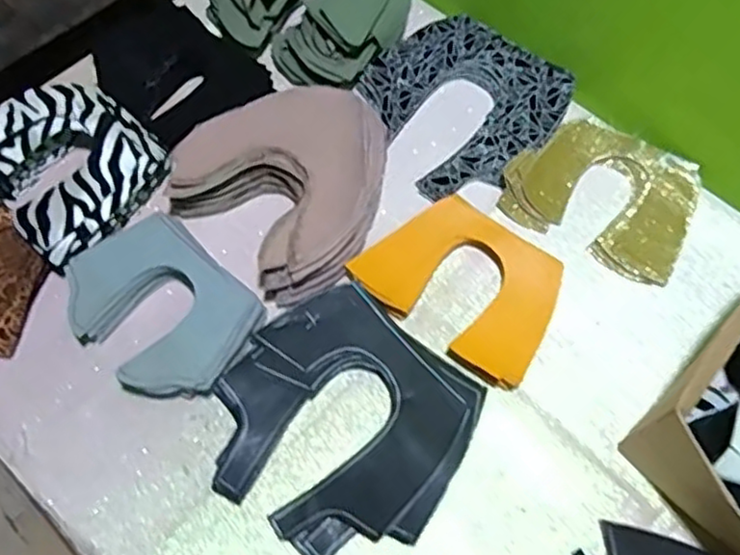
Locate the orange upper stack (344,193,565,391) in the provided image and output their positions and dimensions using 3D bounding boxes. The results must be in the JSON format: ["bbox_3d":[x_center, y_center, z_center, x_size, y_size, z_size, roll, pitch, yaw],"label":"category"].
[{"bbox_3d":[0.080,0.004,0.590,0.163,0.026,0.117,34,69,16],"label":"orange upper stack"}]

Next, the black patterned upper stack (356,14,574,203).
[{"bbox_3d":[0.088,-0.173,0.683,0.179,0.024,0.184,39,70,18],"label":"black patterned upper stack"}]

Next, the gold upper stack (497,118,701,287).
[{"bbox_3d":[0.218,-0.081,0.641,0.164,0.028,0.130,27,67,13],"label":"gold upper stack"}]

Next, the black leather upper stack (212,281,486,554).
[{"bbox_3d":[-0.024,0.113,0.544,0.189,0.026,0.183,32,68,15],"label":"black leather upper stack"}]

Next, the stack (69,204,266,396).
[{"bbox_3d":[-0.173,0.026,0.573,0.159,0.033,0.118,41,70,18],"label":"stack"}]

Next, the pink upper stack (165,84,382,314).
[{"bbox_3d":[-0.068,-0.088,0.621,0.179,0.051,0.180,41,71,19],"label":"pink upper stack"}]

